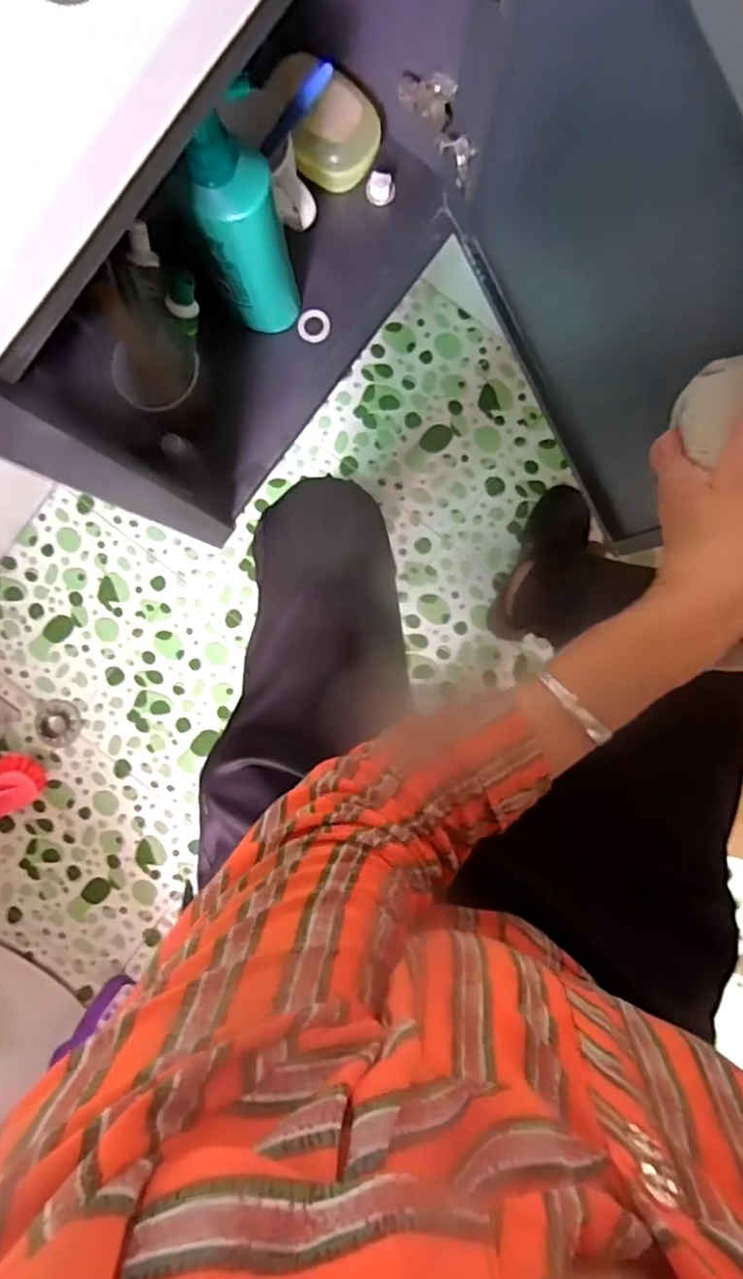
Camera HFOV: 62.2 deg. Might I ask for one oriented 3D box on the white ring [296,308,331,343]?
[{"bbox_3d":[-0.062,-0.339,0.665,0.034,0.006,0.036,0,92,0],"label":"white ring"}]

